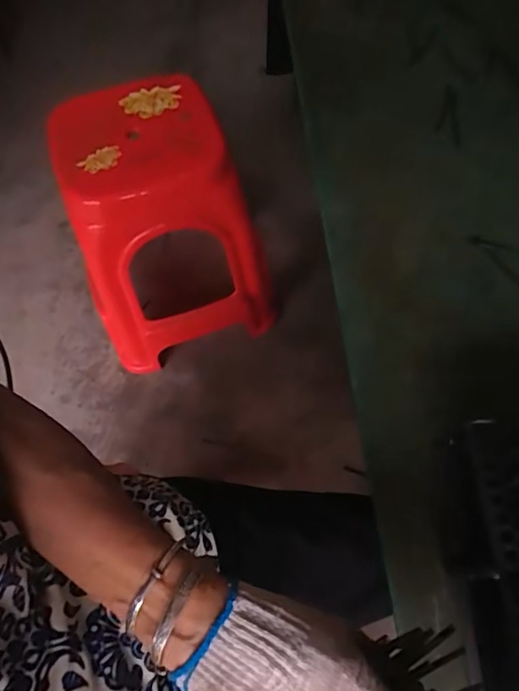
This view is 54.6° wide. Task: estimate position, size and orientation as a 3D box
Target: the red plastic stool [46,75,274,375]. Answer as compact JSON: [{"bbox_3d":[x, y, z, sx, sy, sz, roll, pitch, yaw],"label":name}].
[{"bbox_3d":[-0.191,-0.221,1.016,0.340,0.441,0.331,-22,61,-11],"label":"red plastic stool"}]

